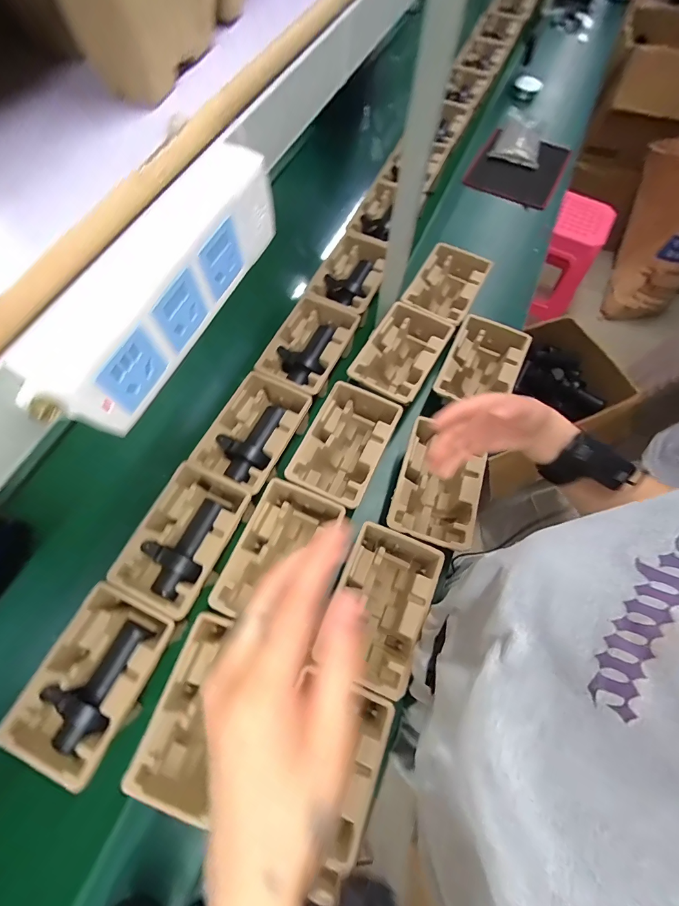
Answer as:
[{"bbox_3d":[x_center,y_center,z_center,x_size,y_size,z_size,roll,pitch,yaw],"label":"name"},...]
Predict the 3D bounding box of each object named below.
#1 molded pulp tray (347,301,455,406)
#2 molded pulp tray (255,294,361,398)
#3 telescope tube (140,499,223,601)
[{"bbox_3d":[0.132,-0.208,0.801,0.148,0.137,0.225,31,79,6],"label":"molded pulp tray"},{"bbox_3d":[-0.066,-0.233,0.801,0.151,0.100,0.221,24,78,5],"label":"molded pulp tray"},{"bbox_3d":[-0.271,0.158,0.629,0.102,0.061,0.172,21,59,4],"label":"telescope tube"}]

